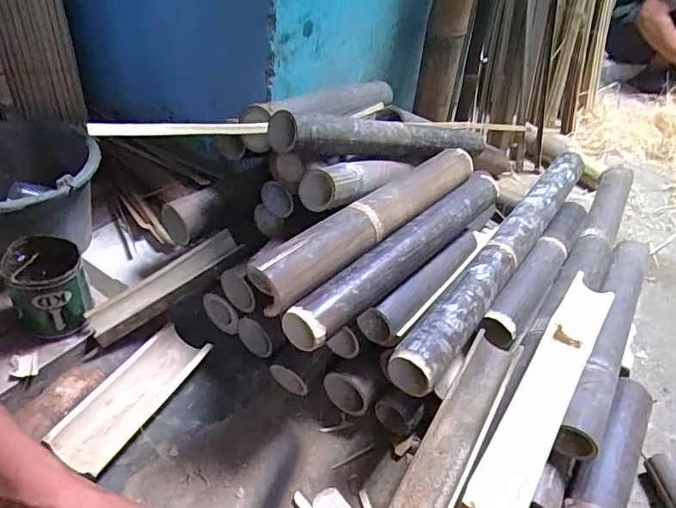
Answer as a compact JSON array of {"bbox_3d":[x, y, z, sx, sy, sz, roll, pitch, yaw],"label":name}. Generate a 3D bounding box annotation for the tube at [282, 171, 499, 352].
[{"bbox_3d":[0.110,-0.013,0.730,0.061,0.053,0.481,32,45,29],"label":"tube"}]

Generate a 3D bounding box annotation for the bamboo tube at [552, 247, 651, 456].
[{"bbox_3d":[0.430,0.121,0.784,0.063,0.055,0.482,24,42,21],"label":"bamboo tube"}]

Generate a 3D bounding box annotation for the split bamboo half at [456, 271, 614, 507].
[{"bbox_3d":[0.274,0.177,0.654,0.068,0.044,0.433,27,43,24],"label":"split bamboo half"}]

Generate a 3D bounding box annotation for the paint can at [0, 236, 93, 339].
[{"bbox_3d":[-0.413,0.046,0.710,0.096,0.112,0.102,4,38,-3],"label":"paint can"}]

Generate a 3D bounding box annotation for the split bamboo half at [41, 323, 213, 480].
[{"bbox_3d":[-0.281,0.194,0.707,0.082,0.052,0.213,25,42,22],"label":"split bamboo half"}]

